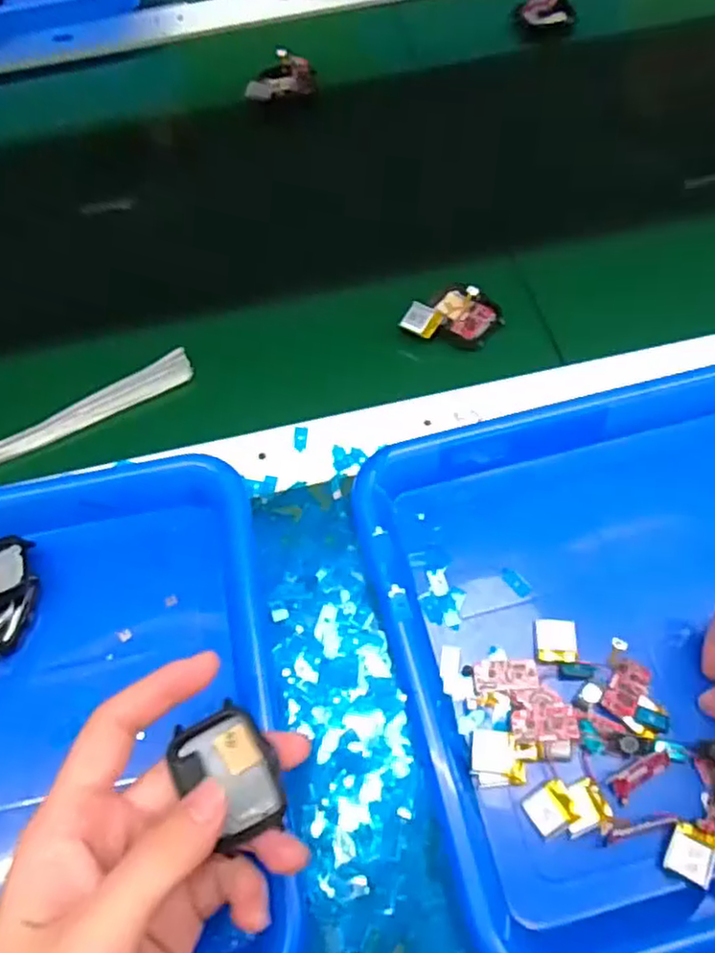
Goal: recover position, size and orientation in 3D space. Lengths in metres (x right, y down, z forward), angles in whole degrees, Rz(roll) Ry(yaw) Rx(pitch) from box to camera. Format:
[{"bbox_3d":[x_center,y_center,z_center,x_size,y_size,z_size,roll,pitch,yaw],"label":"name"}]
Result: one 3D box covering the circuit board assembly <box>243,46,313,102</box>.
[{"bbox_3d":[-0.062,-0.310,0.545,0.057,0.034,0.012,-30,24,-16],"label":"circuit board assembly"}]

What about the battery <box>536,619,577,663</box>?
[{"bbox_3d":[0.097,0.080,0.343,0.019,0.004,0.022,-4,52,15],"label":"battery"}]

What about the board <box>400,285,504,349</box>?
[{"bbox_3d":[0.061,-0.099,0.440,0.047,0.013,0.051,36,72,17],"label":"board"}]

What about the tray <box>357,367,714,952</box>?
[{"bbox_3d":[0.184,0.068,0.339,0.327,0.032,0.251,-13,64,-4],"label":"tray"}]

